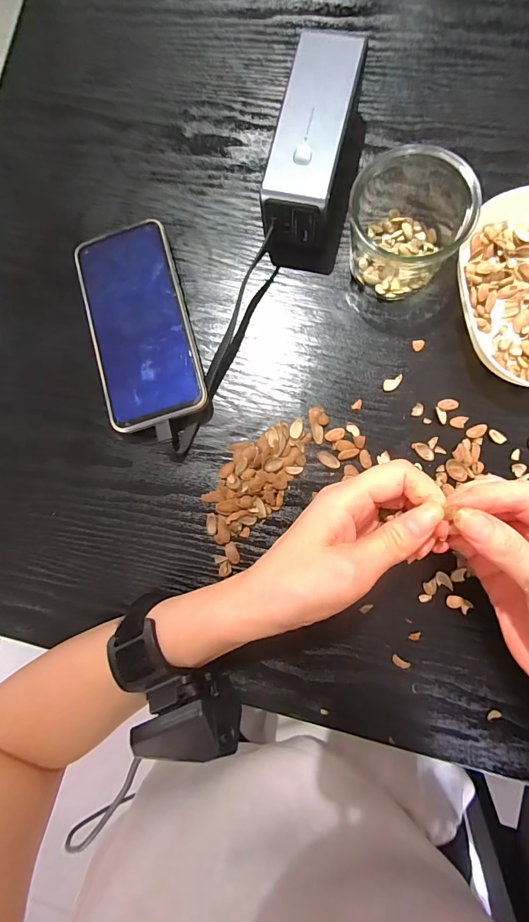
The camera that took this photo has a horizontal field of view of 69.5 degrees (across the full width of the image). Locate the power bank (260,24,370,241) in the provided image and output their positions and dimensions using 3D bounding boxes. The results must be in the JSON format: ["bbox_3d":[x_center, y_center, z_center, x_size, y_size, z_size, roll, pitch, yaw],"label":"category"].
[{"bbox_3d":[0.035,-0.227,0.282,0.048,0.057,0.131,13,87,6],"label":"power bank"}]

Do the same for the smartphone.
[{"bbox_3d":[-0.097,-0.106,0.295,0.076,0.006,0.156,-16,83,4],"label":"smartphone"}]

